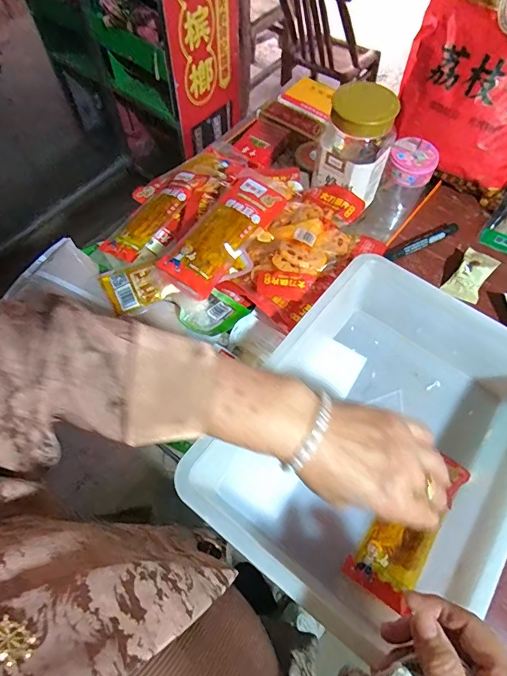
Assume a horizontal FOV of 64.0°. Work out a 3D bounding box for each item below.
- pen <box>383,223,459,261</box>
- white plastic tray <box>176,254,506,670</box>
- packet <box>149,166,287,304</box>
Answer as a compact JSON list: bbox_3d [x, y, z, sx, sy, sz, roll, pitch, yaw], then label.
[{"bbox_3d":[0.236,-0.134,0.559,0.122,0.013,0.017,-25,67,-14],"label":"pen"},{"bbox_3d":[0.125,0.090,0.406,0.243,0.101,0.338,35,67,14],"label":"white plastic tray"},{"bbox_3d":[-0.027,-0.127,0.457,0.068,0.029,0.184,31,66,12],"label":"packet"}]

